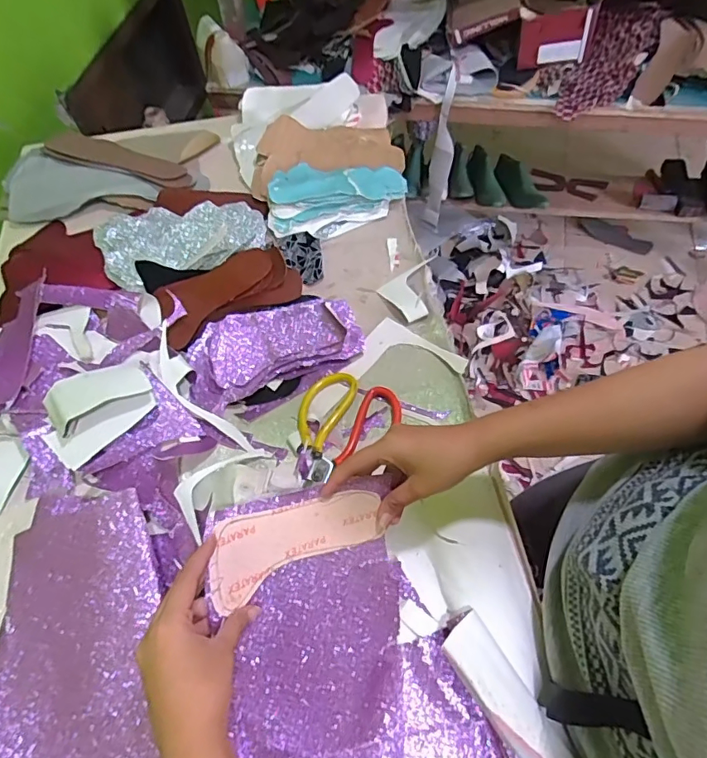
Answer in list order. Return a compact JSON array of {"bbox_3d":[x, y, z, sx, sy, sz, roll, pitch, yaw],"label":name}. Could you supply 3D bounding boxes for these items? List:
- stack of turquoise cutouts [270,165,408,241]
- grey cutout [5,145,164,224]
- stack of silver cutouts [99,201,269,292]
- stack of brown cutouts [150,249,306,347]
[{"bbox_3d":[-0.023,-0.267,0.741,0.196,0.042,0.123,1,60,4],"label":"stack of turquoise cutouts"},{"bbox_3d":[-0.420,-0.307,0.784,0.236,0.032,0.112,-8,60,-1],"label":"grey cutout"},{"bbox_3d":[-0.237,-0.202,0.705,0.216,0.046,0.130,-25,62,-10],"label":"stack of silver cutouts"},{"bbox_3d":[-0.159,-0.113,0.641,0.174,0.032,0.083,-26,83,-10],"label":"stack of brown cutouts"}]

